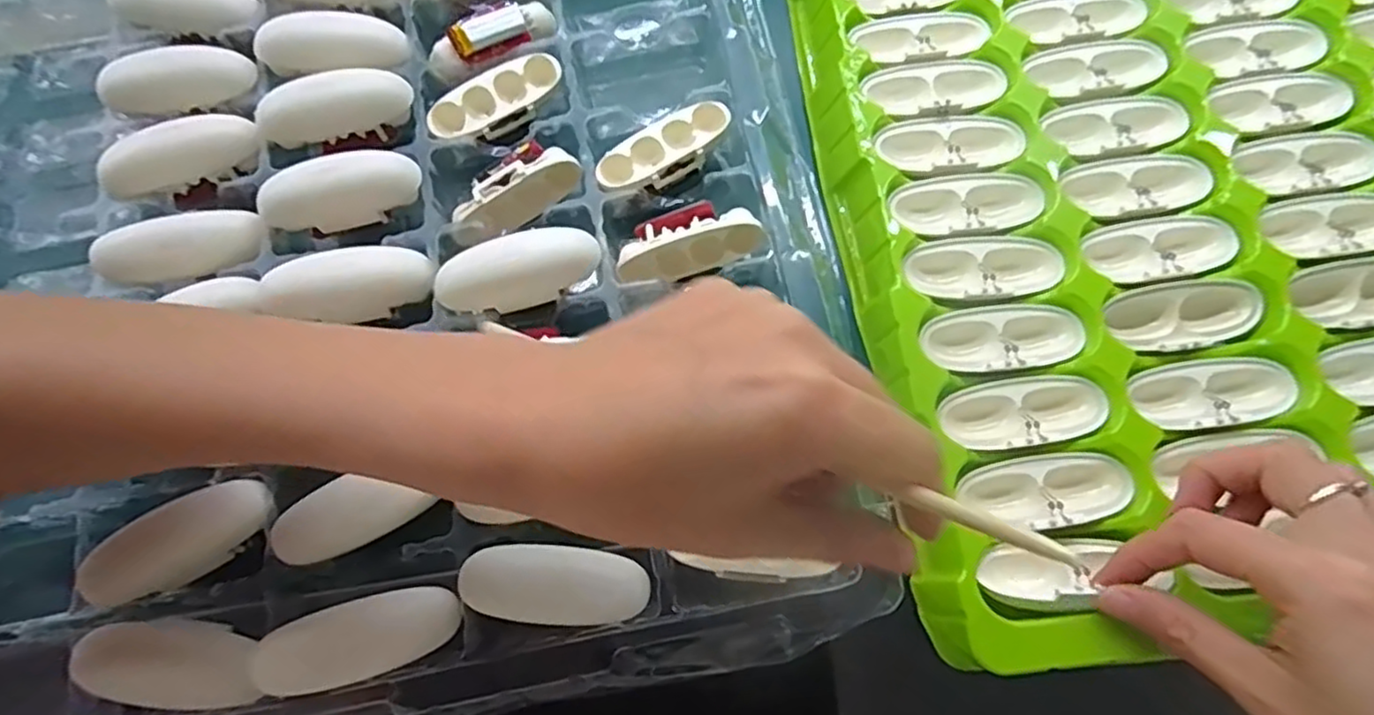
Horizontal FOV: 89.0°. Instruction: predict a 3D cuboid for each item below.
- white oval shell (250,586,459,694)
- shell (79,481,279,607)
[{"bbox_3d":[-0.115,0.099,0.248,0.065,0.013,0.027,-10,70,-26],"label":"white oval shell"},{"bbox_3d":[-0.191,0.068,0.261,0.067,0.020,0.024,-36,74,-10],"label":"shell"}]

